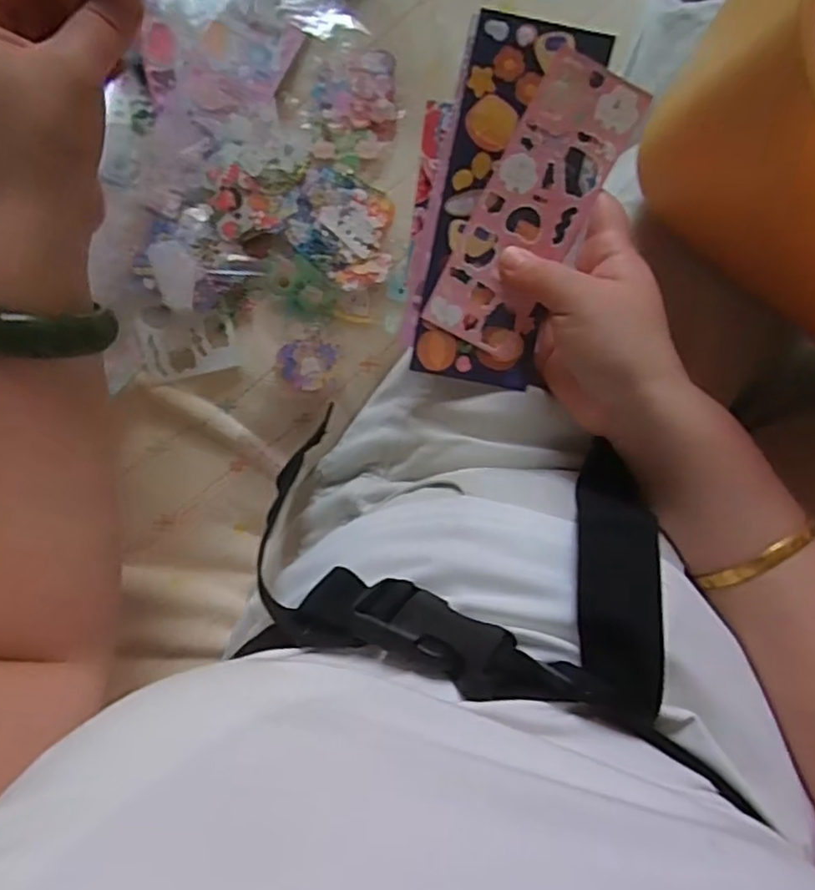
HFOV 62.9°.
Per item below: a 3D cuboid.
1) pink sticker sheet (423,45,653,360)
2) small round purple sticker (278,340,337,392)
[{"bbox_3d":[0.064,-0.118,0.341,0.053,0.006,0.145,26,105,-5],"label":"pink sticker sheet"},{"bbox_3d":[-0.066,-0.052,0.437,0.036,0.006,0.031,9,91,-10],"label":"small round purple sticker"}]

